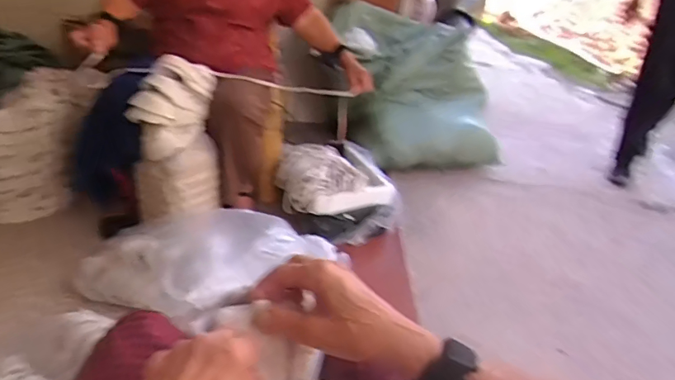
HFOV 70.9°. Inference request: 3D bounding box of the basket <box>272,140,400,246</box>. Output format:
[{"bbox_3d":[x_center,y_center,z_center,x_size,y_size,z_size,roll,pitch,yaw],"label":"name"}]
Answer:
[{"bbox_3d":[-0.005,-0.007,1.486,0.332,0.202,0.312,-8,31,-24],"label":"basket"}]

